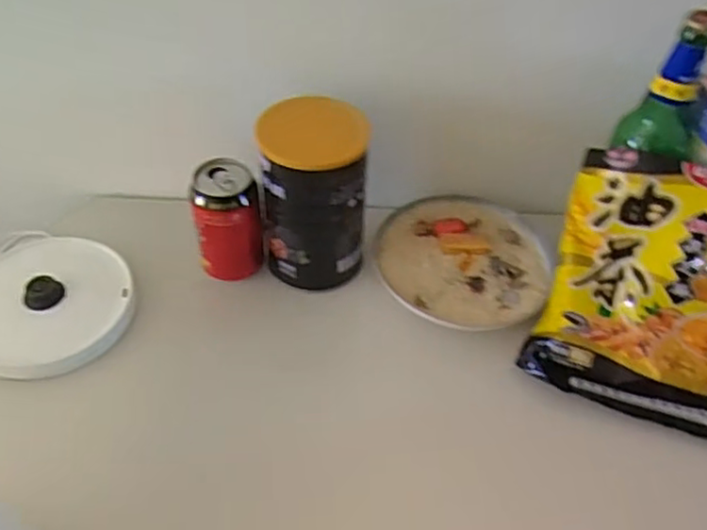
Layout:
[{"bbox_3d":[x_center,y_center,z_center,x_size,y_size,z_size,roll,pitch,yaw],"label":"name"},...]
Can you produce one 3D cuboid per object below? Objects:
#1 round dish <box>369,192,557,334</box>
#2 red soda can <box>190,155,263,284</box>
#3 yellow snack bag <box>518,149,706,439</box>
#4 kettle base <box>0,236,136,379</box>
[{"bbox_3d":[0.108,-0.007,0.657,0.166,0.012,0.164,1,47,-2],"label":"round dish"},{"bbox_3d":[-0.116,-0.041,0.627,0.067,0.105,0.059,-3,48,-5],"label":"red soda can"},{"bbox_3d":[0.282,0.023,0.582,0.207,0.044,0.227,18,88,8],"label":"yellow snack bag"},{"bbox_3d":[-0.284,0.036,0.612,0.160,0.030,0.152,1,47,-2],"label":"kettle base"}]

